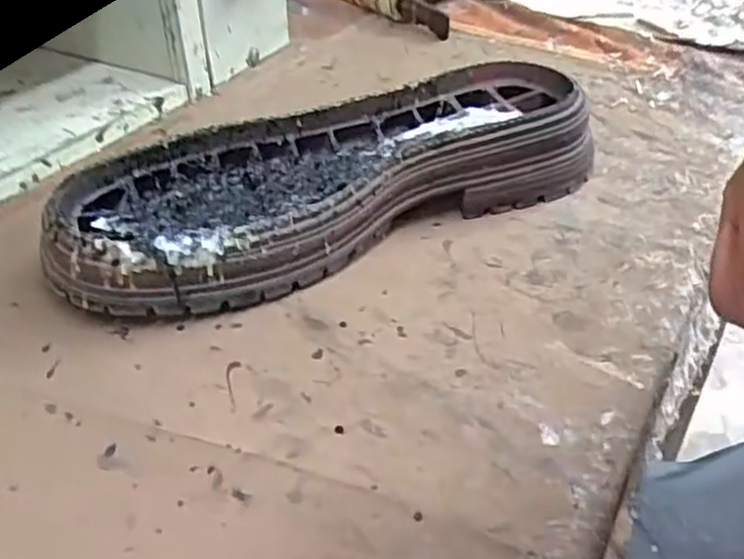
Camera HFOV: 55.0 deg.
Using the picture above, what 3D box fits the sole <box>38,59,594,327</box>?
[{"bbox_3d":[-0.014,-0.053,0.324,0.253,0.035,0.097,-18,42,-23],"label":"sole"}]

